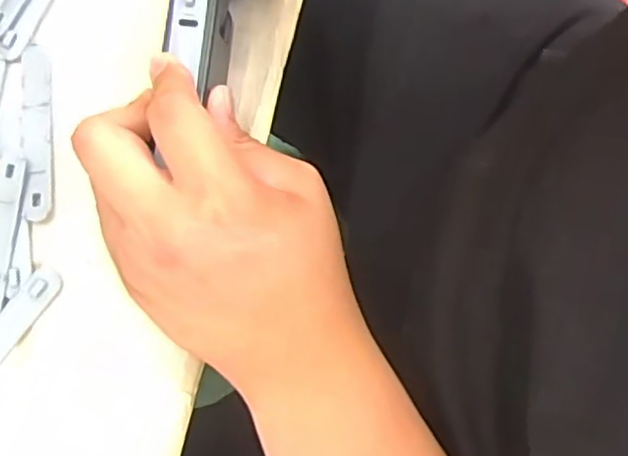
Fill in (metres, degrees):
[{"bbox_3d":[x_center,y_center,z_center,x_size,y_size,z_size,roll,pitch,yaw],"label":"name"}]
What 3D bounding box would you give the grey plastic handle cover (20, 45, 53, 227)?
[{"bbox_3d":[-0.138,-0.049,0.331,0.014,0.004,0.090,-6,77,3],"label":"grey plastic handle cover"}]

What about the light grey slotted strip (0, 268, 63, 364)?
[{"bbox_3d":[-0.149,0.052,0.311,0.015,0.006,0.079,37,82,11],"label":"light grey slotted strip"}]

